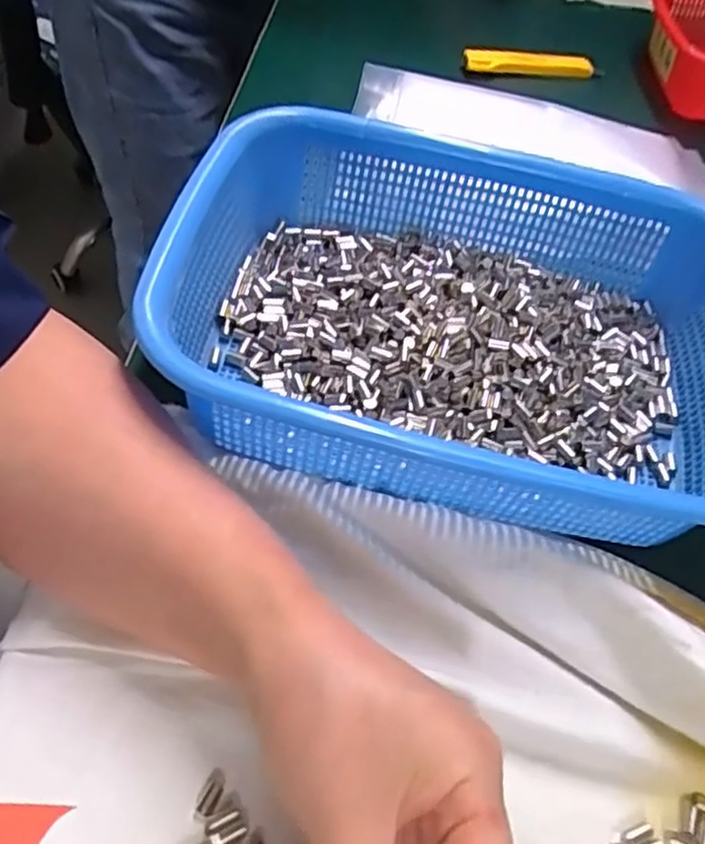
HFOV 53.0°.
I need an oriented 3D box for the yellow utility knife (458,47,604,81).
[{"bbox_3d":[0.150,-0.298,0.587,0.117,0.019,0.013,0,54,-7],"label":"yellow utility knife"}]

